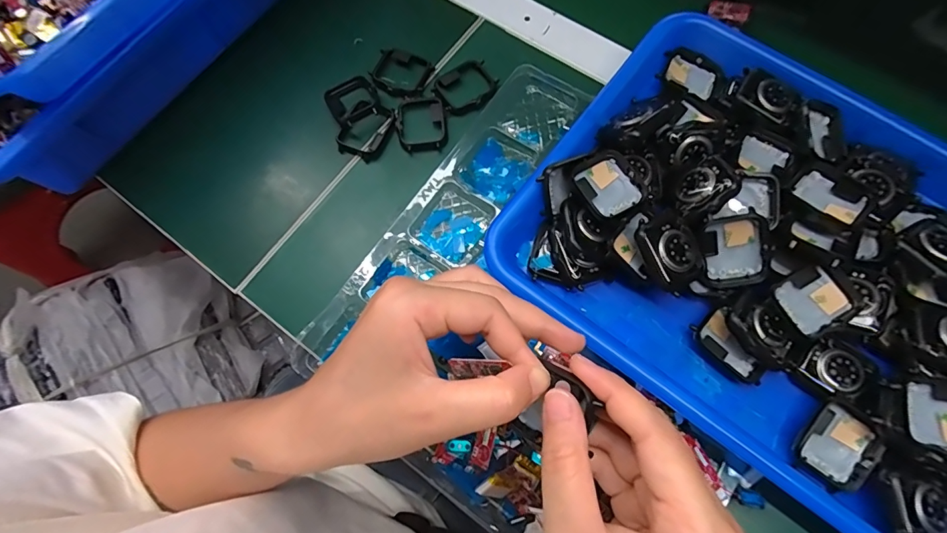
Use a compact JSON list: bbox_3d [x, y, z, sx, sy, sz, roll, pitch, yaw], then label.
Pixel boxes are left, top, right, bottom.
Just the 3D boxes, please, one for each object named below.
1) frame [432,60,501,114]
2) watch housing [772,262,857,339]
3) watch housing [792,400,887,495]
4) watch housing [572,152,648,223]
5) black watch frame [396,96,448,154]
[{"bbox_3d":[-0.006,-0.139,0.338,0.047,0.008,0.042,-36,74,-9],"label":"frame"},{"bbox_3d":[0.195,0.019,0.250,0.038,0.010,0.035,-30,74,-8],"label":"watch housing"},{"bbox_3d":[0.200,0.099,0.240,0.036,0.014,0.041,36,76,12],"label":"watch housing"},{"bbox_3d":[0.084,-0.049,0.269,0.034,0.009,0.042,-26,73,-7],"label":"watch housing"},{"bbox_3d":[-0.039,-0.109,0.332,0.037,0.008,0.046,-4,72,0],"label":"black watch frame"}]

